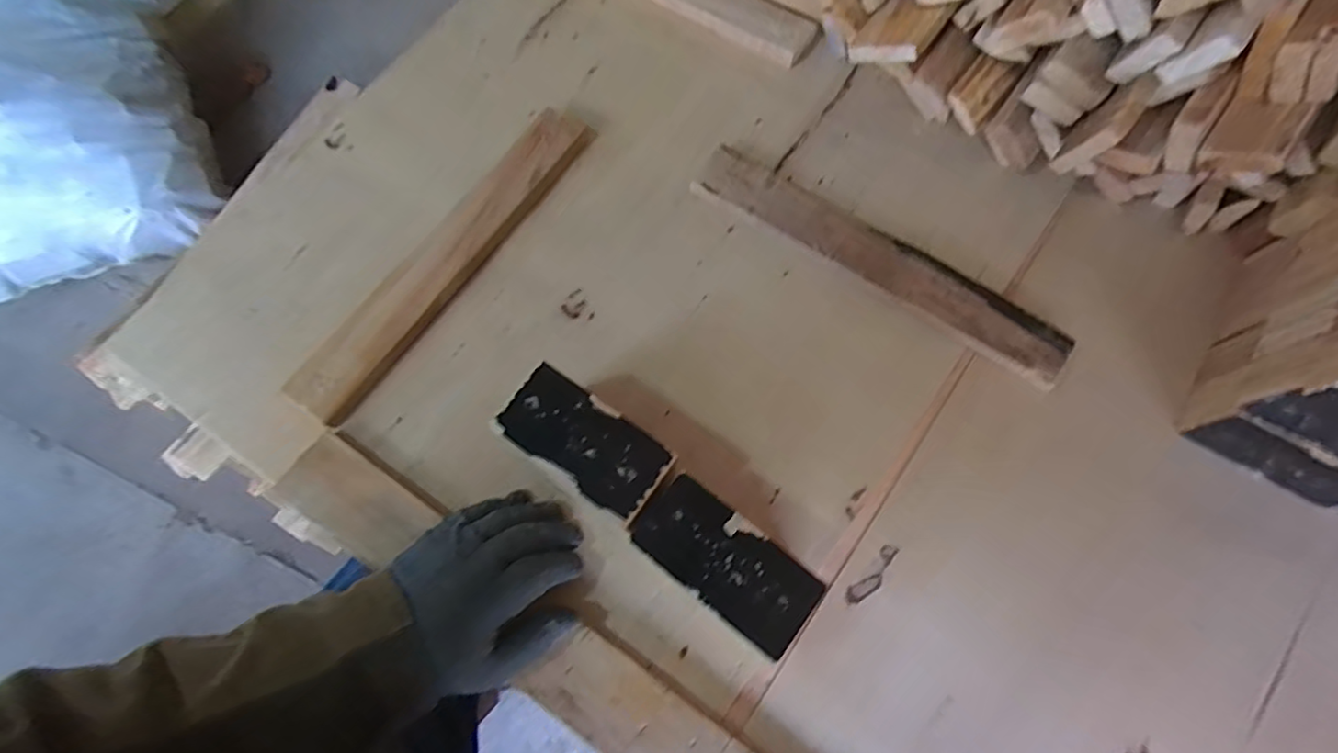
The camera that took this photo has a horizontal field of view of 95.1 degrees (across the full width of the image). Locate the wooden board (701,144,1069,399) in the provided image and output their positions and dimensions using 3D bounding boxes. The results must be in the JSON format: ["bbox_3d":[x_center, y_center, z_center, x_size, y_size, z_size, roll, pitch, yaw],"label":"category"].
[{"bbox_3d":[0.181,-0.104,0.537,0.347,0.016,0.056,33,75,11],"label":"wooden board"}]

